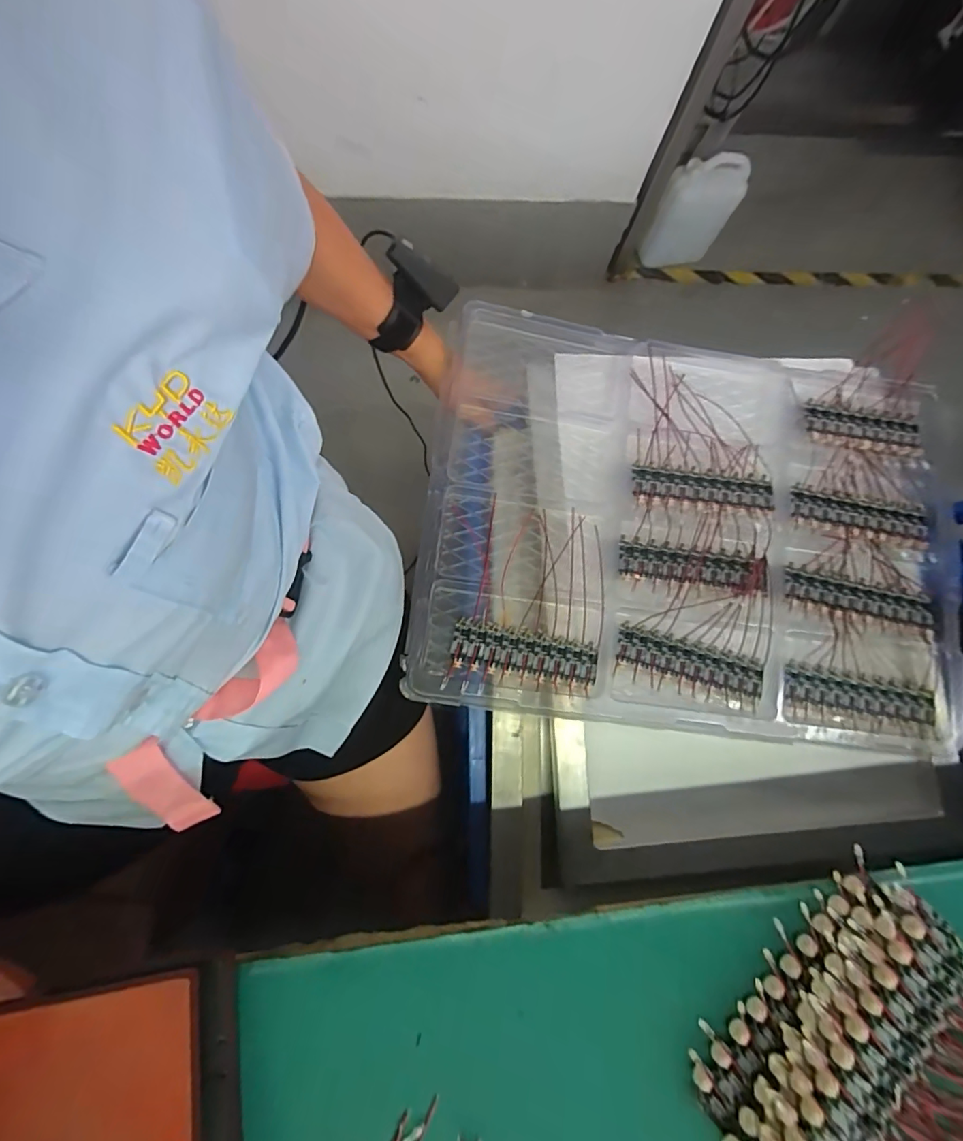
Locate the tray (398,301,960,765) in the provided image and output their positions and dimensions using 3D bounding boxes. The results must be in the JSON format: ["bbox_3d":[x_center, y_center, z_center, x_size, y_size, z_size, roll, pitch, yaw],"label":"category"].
[{"bbox_3d":[0.216,-0.044,0.498,0.533,0.054,0.398,7,79,0],"label":"tray"}]

